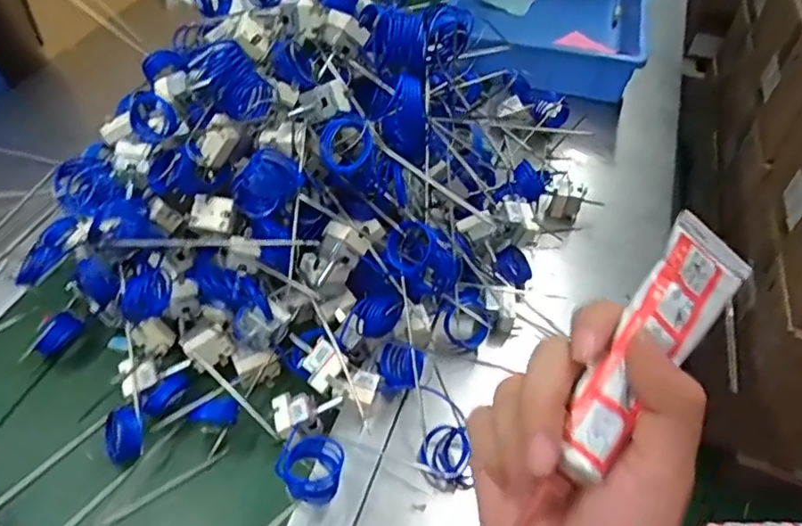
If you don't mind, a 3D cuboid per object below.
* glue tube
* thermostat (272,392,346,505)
[{"bbox_3d":[0.094,0.030,0.223,0.029,0.017,0.110,33,69,22],"label":"glue tube"},{"bbox_3d":[-0.073,0.149,0.474,0.053,0.043,0.094,-5,49,-9],"label":"thermostat"}]

